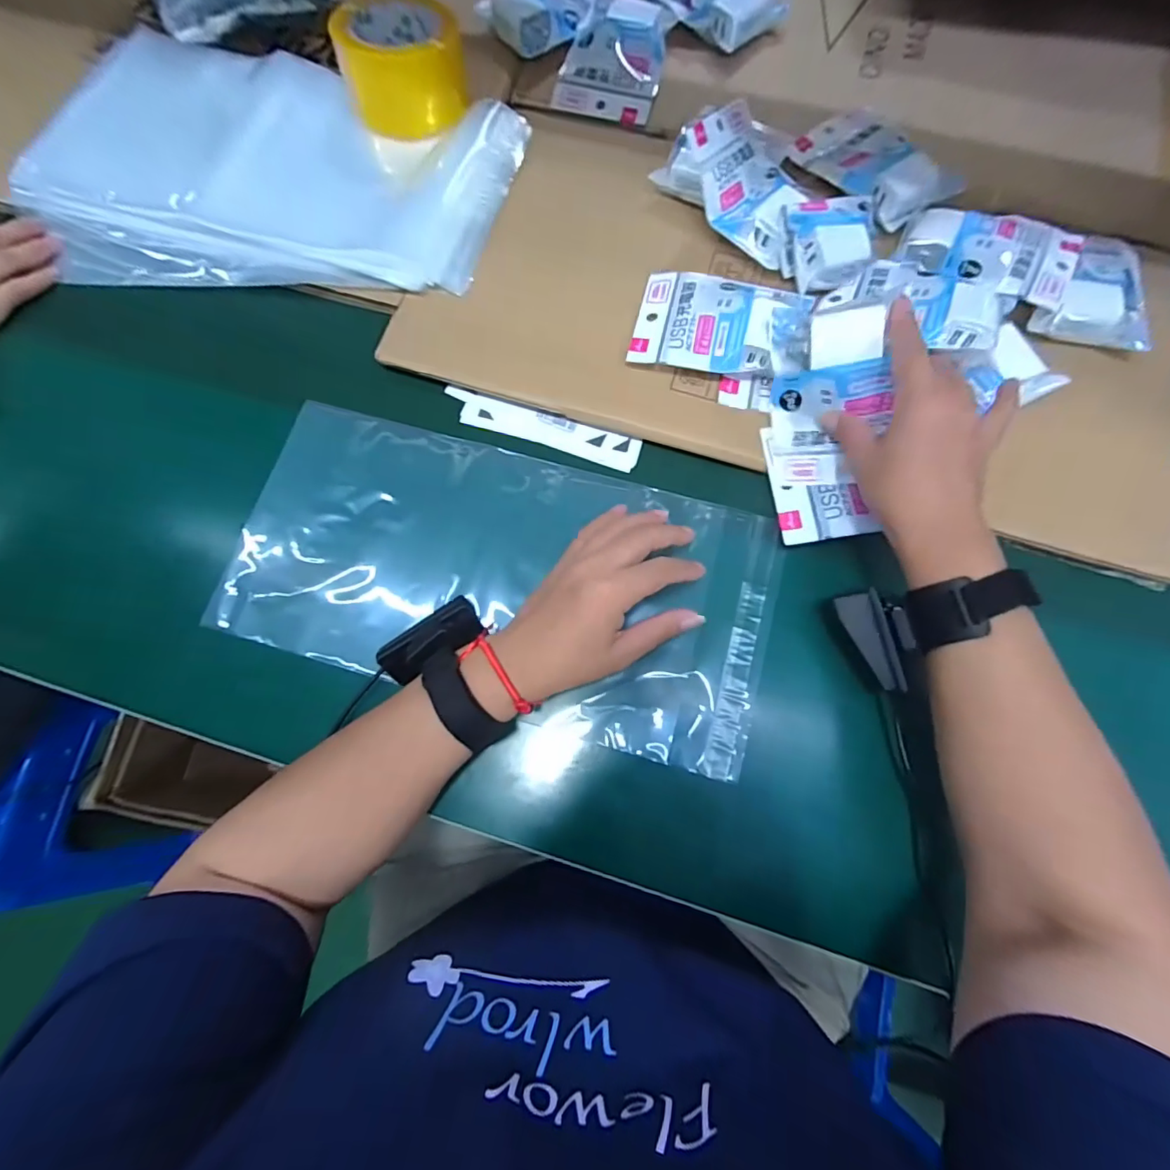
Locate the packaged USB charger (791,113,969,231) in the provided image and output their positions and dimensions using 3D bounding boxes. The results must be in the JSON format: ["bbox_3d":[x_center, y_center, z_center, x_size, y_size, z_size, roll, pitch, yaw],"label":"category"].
[{"bbox_3d":[0.258,-0.377,0.474,0.088,0.027,0.129,-38,78,-9],"label":"packaged USB charger"}]

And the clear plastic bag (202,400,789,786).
[{"bbox_3d":[-0.066,-0.008,0.399,0.406,0.015,0.199,18,78,6],"label":"clear plastic bag"}]

